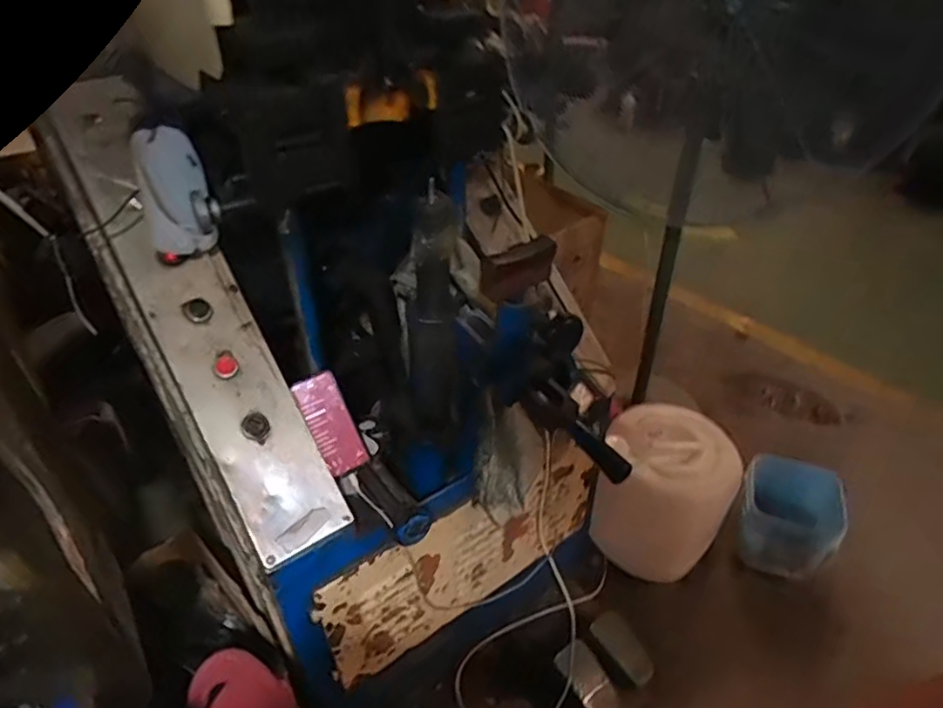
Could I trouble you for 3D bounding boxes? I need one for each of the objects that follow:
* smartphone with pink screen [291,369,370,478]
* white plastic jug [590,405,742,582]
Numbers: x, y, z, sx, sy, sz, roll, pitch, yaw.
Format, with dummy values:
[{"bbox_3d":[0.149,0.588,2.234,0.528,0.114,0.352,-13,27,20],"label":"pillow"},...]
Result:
[{"bbox_3d":[-0.211,0.105,0.900,0.061,0.155,0.009,-25,10,-12],"label":"smartphone with pink screen"},{"bbox_3d":[0.456,0.331,1.420,0.291,0.323,0.256,18,41,22],"label":"white plastic jug"}]

